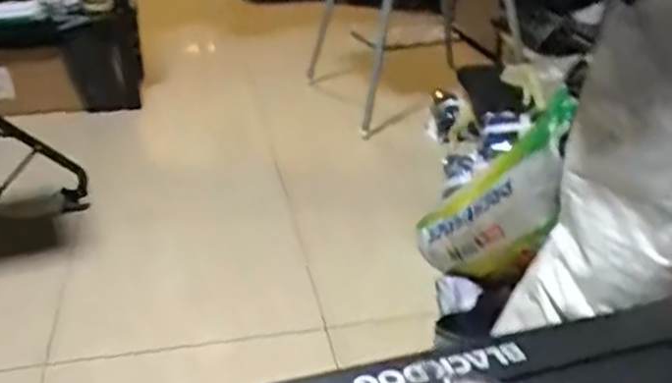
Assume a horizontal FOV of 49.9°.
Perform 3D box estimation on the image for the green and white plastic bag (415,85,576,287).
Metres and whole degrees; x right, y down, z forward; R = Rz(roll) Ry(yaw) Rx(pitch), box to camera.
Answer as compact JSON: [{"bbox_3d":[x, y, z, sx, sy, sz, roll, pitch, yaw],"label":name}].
[{"bbox_3d":[0.286,0.043,1.310,0.076,0.603,0.226,-12,70,-17],"label":"green and white plastic bag"}]

